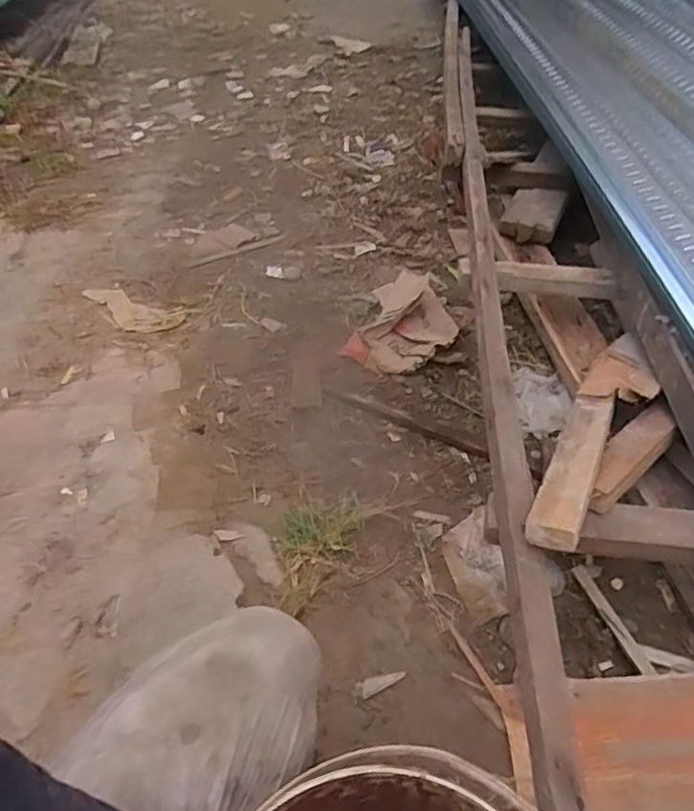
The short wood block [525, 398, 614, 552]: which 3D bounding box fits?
[{"bbox_3d":[0.311,0.072,0.854,0.058,0.030,0.376,16,30,21],"label":"short wood block"}]

